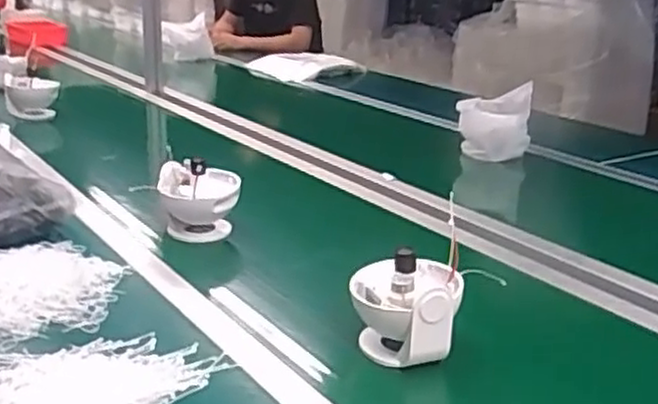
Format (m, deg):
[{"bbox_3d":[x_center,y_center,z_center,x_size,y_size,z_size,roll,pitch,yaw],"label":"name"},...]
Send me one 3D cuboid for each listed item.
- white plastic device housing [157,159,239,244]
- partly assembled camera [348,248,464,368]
[{"bbox_3d":[-0.194,0.008,1.126,0.115,0.137,0.097,-3,19,-11],"label":"white plastic device housing"},{"bbox_3d":[0.081,0.115,0.808,0.113,0.117,0.104,4,19,7],"label":"partly assembled camera"}]

